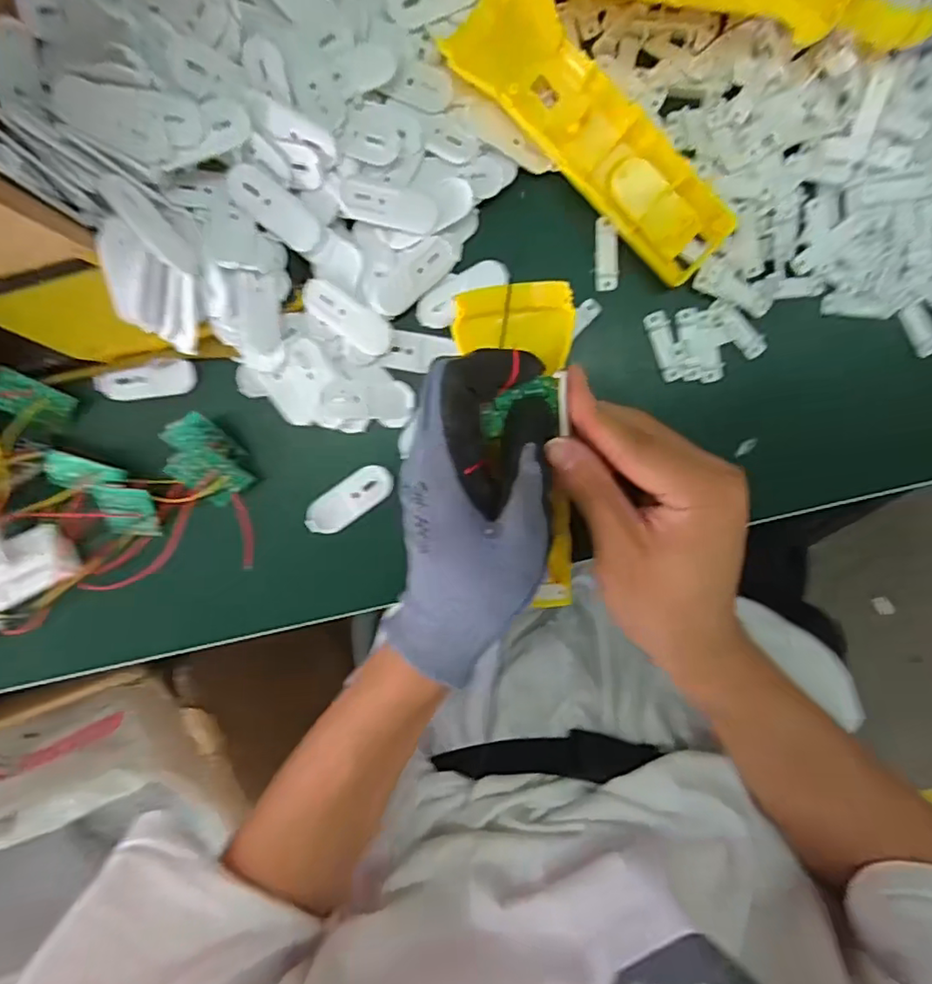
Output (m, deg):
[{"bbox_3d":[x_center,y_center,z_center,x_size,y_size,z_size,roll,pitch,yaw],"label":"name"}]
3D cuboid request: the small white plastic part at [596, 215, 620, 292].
[{"bbox_3d":[0.073,-0.123,0.303,0.012,0.005,0.036,-6,96,2],"label":"small white plastic part"}]

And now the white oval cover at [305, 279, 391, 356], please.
[{"bbox_3d":[-0.060,-0.088,0.296,0.047,0.008,0.019,33,96,-2],"label":"white oval cover"}]

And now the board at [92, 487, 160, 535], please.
[{"bbox_3d":[-0.178,0.010,0.308,0.028,0.004,0.029,2,122,-2],"label":"board"}]

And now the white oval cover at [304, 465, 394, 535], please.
[{"bbox_3d":[-0.064,0.004,0.319,0.052,0.004,0.020,-36,94,5],"label":"white oval cover"}]

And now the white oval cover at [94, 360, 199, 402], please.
[{"bbox_3d":[-0.168,-0.059,0.309,0.051,0.006,0.018,-8,96,2],"label":"white oval cover"}]

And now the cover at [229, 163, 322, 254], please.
[{"bbox_3d":[-0.090,-0.135,0.278,0.046,0.004,0.019,36,96,-20],"label":"cover"}]

